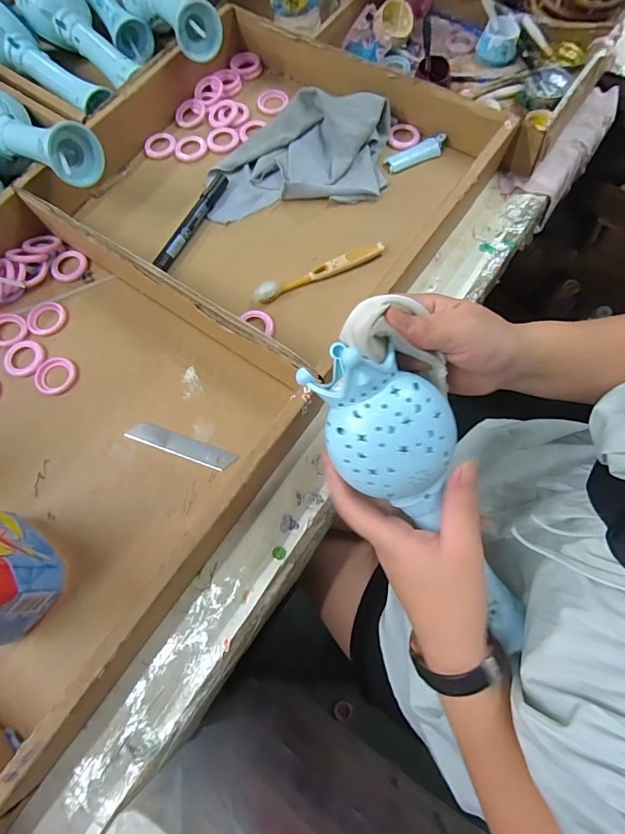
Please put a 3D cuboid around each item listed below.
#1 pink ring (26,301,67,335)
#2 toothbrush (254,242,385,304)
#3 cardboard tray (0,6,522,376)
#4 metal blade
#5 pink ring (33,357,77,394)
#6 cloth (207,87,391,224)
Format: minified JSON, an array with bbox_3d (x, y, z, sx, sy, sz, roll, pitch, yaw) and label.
[{"bbox_3d":[-0.266,-0.099,0.418,0.038,0.004,0.037,0,72,2],"label":"pink ring"},{"bbox_3d":[0.007,-0.145,0.421,0.137,0.010,0.020,-22,73,-5],"label":"toothbrush"},{"bbox_3d":[-0.044,-0.256,0.441,0.377,0.082,0.343,34,76,11],"label":"cardboard tray"},{"bbox_3d":[-0.116,0.025,0.369,0.099,0.004,0.018,18,72,9],"label":"metal blade"},{"bbox_3d":[-0.243,-0.039,0.397,0.036,0.004,0.037,0,72,2],"label":"pink ring"},{"bbox_3d":[-0.011,-0.285,0.446,0.204,0.038,0.115,-8,73,-3],"label":"cloth"}]

